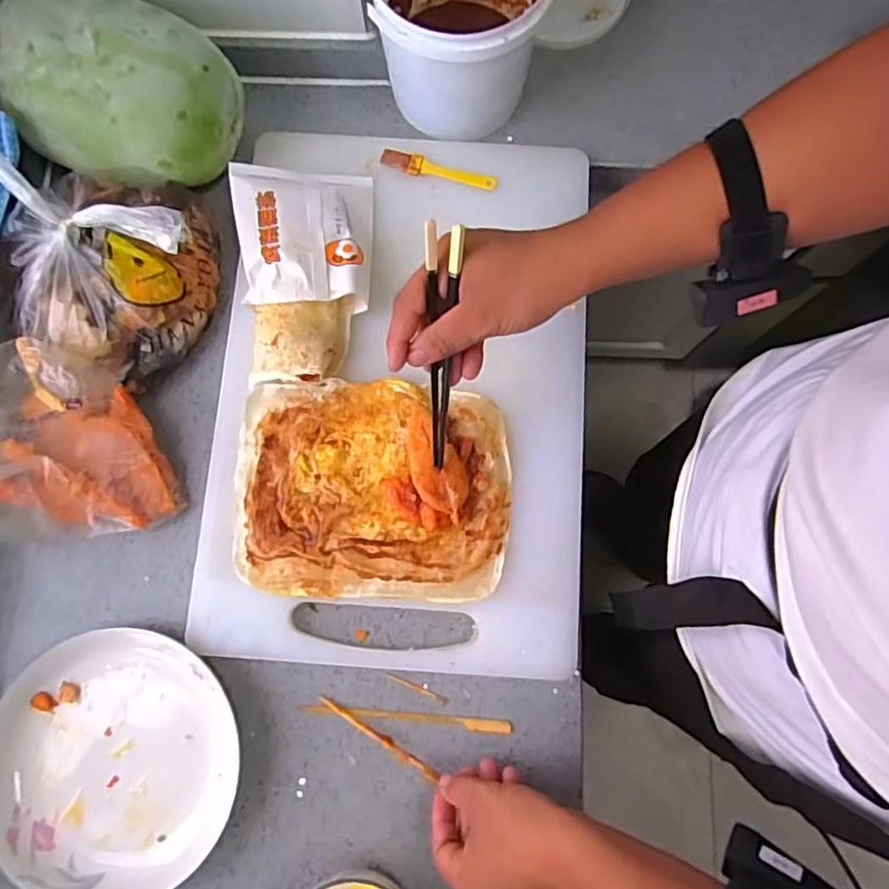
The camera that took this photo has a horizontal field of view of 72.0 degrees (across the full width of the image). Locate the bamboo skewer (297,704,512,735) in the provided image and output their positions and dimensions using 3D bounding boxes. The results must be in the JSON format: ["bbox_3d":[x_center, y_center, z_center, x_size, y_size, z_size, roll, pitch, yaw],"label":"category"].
[{"bbox_3d":[-0.035,0.249,0.556,0.191,0.005,0.012,5,79,0],"label":"bamboo skewer"}]

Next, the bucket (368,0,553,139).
[{"bbox_3d":[0.012,-0.415,0.603,0.162,0.136,0.163,0,79,-1],"label":"bucket"}]

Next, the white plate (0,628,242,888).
[{"bbox_3d":[-0.297,0.277,0.532,0.218,0.022,0.210,0,79,-1],"label":"white plate"}]

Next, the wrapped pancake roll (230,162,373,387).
[{"bbox_3d":[-0.133,-0.171,0.601,0.127,0.046,0.217,-5,80,-2],"label":"wrapped pancake roll"}]

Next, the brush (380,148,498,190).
[{"bbox_3d":[-0.006,-0.288,0.642,0.122,0.008,0.022,13,79,1],"label":"brush"}]

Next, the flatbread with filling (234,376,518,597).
[{"bbox_3d":[-0.067,0.040,0.570,0.250,0.033,0.201,1,79,-1],"label":"flatbread with filling"}]

